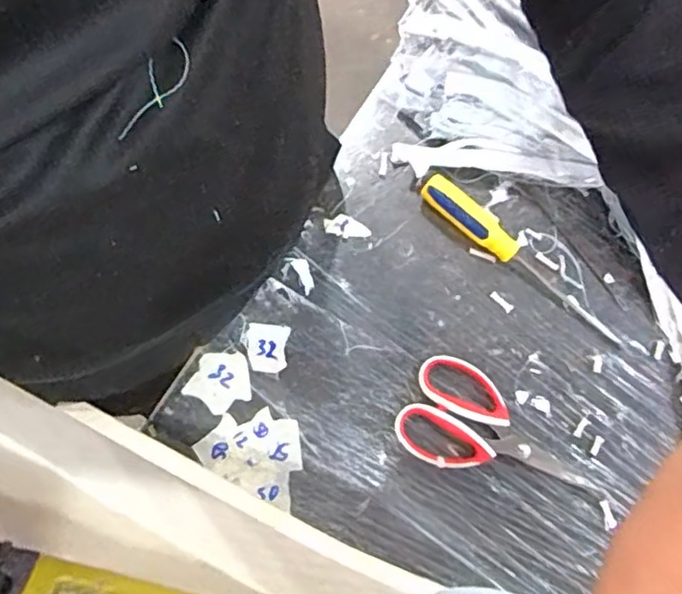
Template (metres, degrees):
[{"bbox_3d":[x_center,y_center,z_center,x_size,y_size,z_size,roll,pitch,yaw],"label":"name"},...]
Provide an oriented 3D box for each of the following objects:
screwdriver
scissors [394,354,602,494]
[{"bbox_3d":[0.177,-0.039,0.632,0.237,0.027,0.026,40,79,7],"label":"screwdriver"},{"bbox_3d":[0.150,0.132,0.600,0.186,0.010,0.099,26,78,5],"label":"scissors"}]

